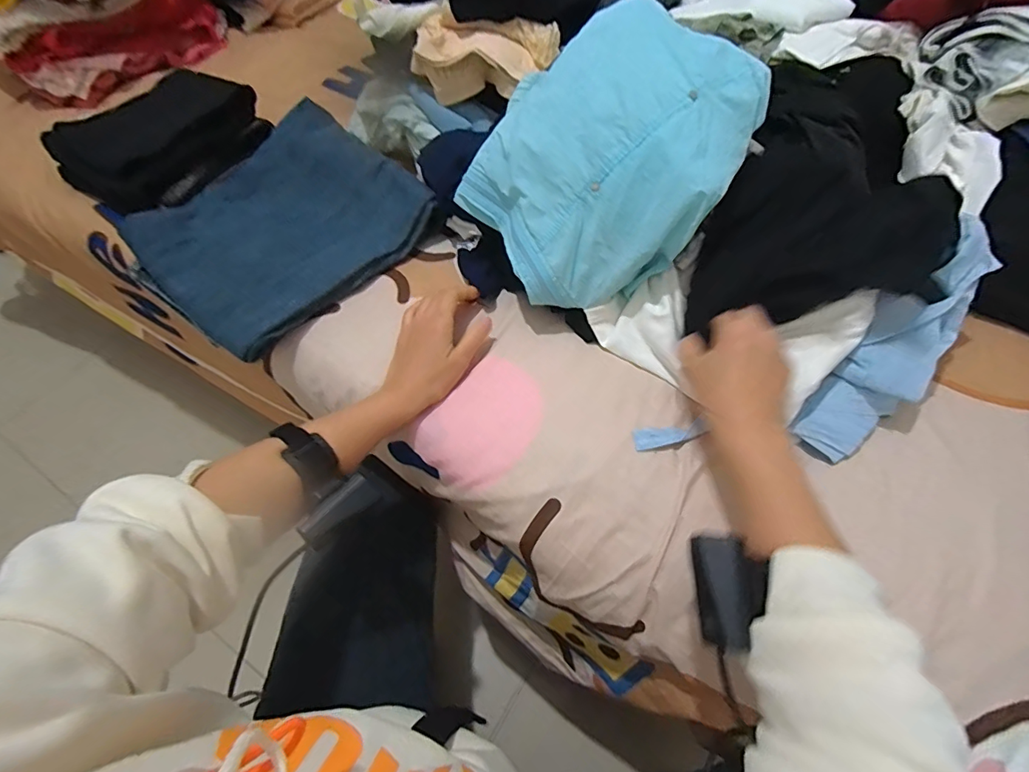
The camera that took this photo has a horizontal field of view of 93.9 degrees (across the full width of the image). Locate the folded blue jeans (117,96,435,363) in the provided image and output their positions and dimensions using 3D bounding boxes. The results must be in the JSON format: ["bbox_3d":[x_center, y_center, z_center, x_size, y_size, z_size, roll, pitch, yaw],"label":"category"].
[{"bbox_3d":[-0.284,-0.200,0.598,0.264,0.074,0.317,35,65,19],"label":"folded blue jeans"}]

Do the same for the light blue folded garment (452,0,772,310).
[{"bbox_3d":[0.085,-0.220,0.469,0.229,0.065,0.284,39,104,12],"label":"light blue folded garment"}]

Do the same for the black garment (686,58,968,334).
[{"bbox_3d":[0.309,-0.200,0.481,0.190,0.087,0.343,17,60,10],"label":"black garment"}]

